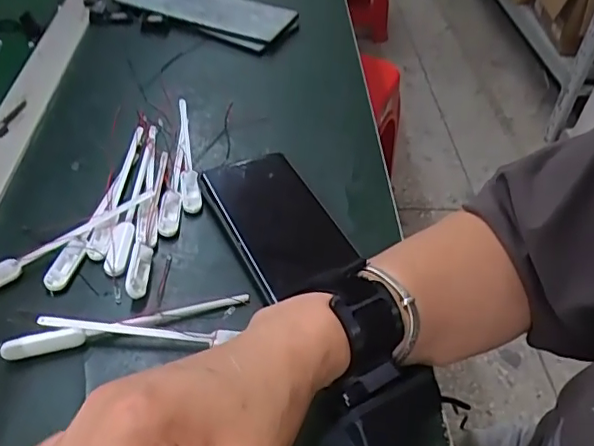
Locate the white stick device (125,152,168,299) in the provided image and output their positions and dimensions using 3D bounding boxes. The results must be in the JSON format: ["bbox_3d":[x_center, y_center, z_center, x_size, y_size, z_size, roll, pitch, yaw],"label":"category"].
[{"bbox_3d":[-0.108,-0.007,0.408,0.014,0.009,0.146,-1,45,-5],"label":"white stick device"}]

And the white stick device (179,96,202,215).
[{"bbox_3d":[-0.093,-0.061,0.462,0.014,0.004,0.141,-7,46,-11],"label":"white stick device"}]

